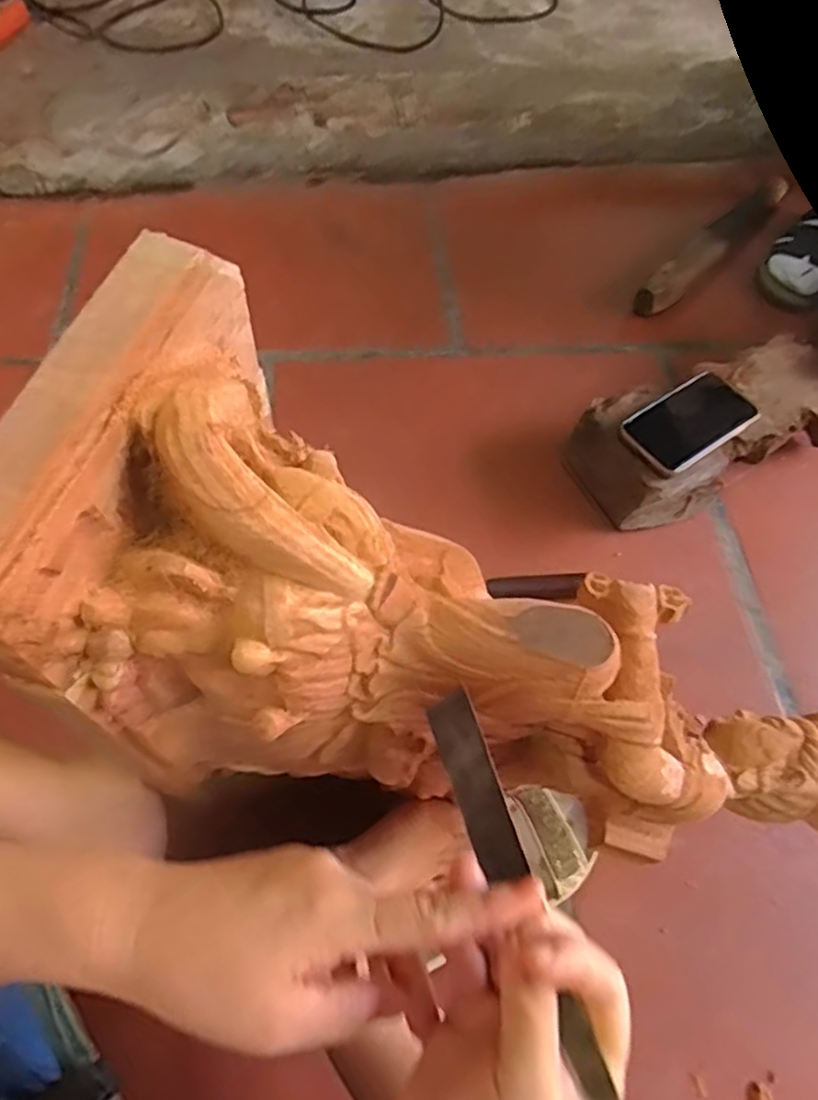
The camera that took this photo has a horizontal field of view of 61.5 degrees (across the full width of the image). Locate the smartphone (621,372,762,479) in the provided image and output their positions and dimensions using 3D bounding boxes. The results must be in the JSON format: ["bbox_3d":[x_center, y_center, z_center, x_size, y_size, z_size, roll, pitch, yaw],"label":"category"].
[{"bbox_3d":[0.294,-0.136,0.712,0.162,0.010,0.080,-30,63,-23],"label":"smartphone"}]

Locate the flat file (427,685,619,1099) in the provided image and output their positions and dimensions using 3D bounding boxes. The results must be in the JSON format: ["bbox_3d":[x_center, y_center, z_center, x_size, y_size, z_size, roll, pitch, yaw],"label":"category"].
[{"bbox_3d":[0.045,0.139,0.275,0.019,0.010,0.170,-17,65,-12],"label":"flat file"}]

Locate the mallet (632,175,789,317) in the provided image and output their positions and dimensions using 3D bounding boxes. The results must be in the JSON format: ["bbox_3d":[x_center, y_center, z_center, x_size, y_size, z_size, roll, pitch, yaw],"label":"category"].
[{"bbox_3d":[0.434,-0.437,0.966,0.062,0.049,0.377,39,66,17],"label":"mallet"}]

